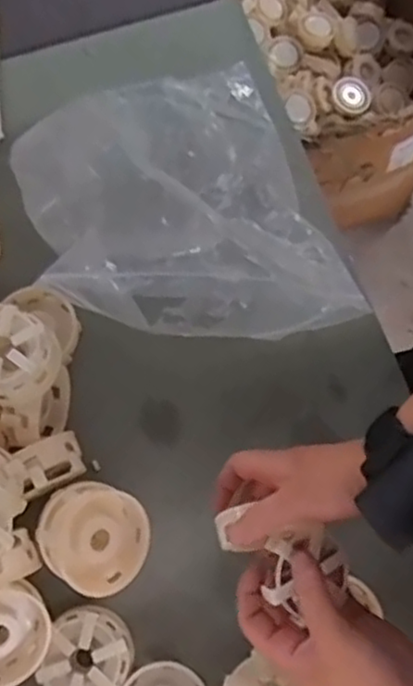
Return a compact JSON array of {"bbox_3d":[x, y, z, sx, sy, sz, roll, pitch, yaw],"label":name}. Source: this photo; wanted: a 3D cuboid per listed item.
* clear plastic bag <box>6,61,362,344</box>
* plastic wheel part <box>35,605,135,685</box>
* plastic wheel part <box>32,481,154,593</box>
[{"bbox_3d":[-0.028,-0.119,0.551,0.225,0.088,0.251,-16,74,-6],"label":"clear plastic bag"},{"bbox_3d":[-0.085,0.228,0.499,0.060,0.027,0.066,0,73,-2],"label":"plastic wheel part"},{"bbox_3d":[-0.078,0.136,0.483,0.077,0.030,0.067,42,65,-13],"label":"plastic wheel part"}]

